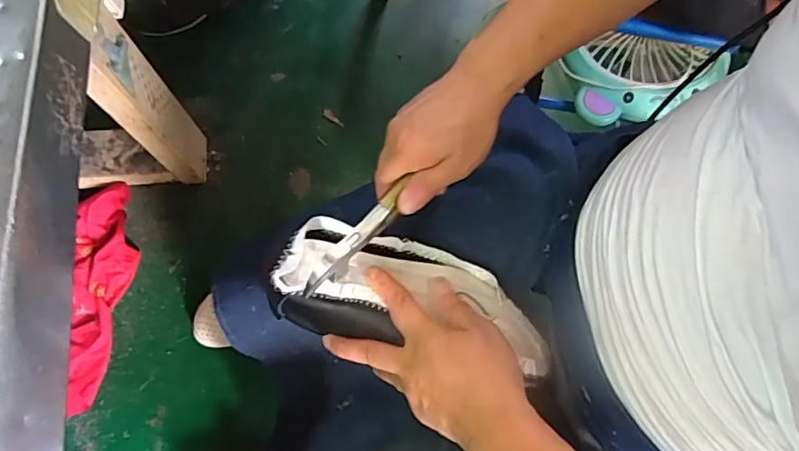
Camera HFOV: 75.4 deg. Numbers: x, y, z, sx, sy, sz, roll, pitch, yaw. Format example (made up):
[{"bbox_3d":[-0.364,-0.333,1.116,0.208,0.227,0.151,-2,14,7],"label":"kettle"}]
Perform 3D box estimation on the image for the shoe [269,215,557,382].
[{"bbox_3d":[0.009,0.059,0.439,0.223,0.064,0.102,12,74,-5],"label":"shoe"}]

